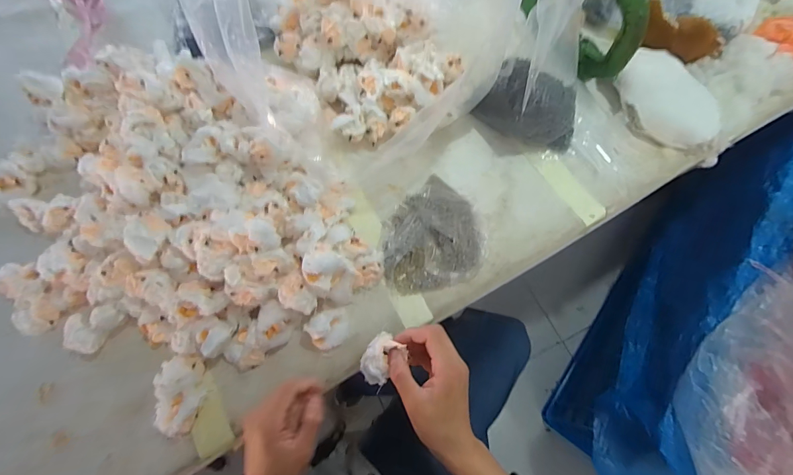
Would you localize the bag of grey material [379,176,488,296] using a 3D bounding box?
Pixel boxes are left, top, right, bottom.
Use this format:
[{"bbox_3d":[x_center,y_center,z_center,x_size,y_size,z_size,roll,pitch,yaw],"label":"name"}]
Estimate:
[{"bbox_3d":[0.045,-0.009,0.560,0.153,0.041,0.174,-17,71,-5],"label":"bag of grey material"}]

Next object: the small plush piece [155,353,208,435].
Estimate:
[{"bbox_3d":[-0.279,0.204,0.487,0.049,0.049,0.092,-15,70,-4],"label":"small plush piece"}]

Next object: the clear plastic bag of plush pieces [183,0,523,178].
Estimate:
[{"bbox_3d":[-0.062,-0.335,0.555,0.386,0.283,0.410,-36,73,-11],"label":"clear plastic bag of plush pieces"}]

